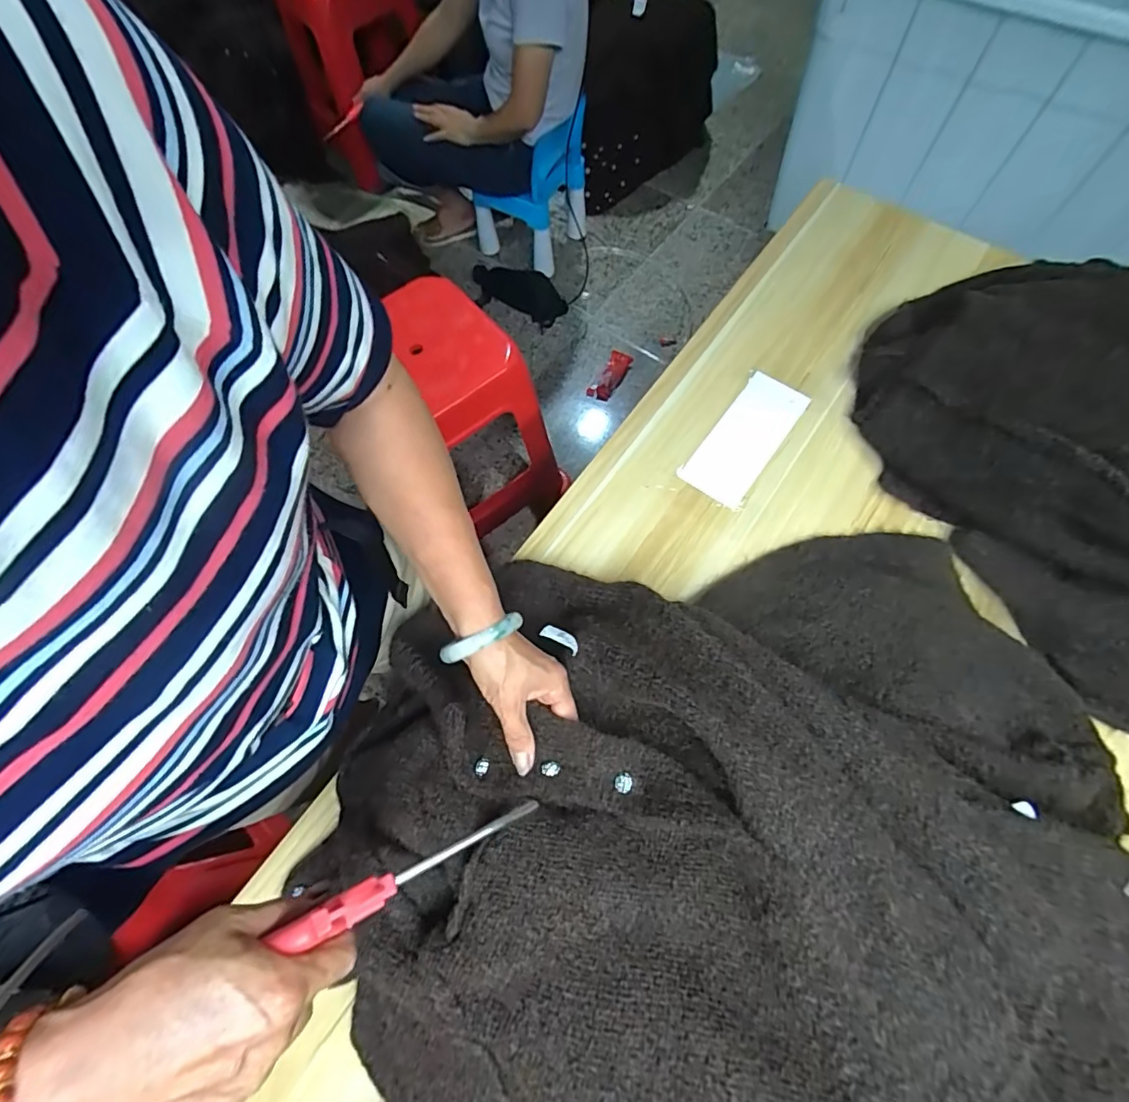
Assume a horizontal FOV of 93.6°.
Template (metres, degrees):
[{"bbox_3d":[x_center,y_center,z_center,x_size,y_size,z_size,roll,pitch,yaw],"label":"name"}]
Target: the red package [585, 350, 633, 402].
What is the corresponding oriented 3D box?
[{"bbox_3d":[0.137,-0.519,1.565,0.070,0.020,0.170,30,72,13],"label":"red package"}]

